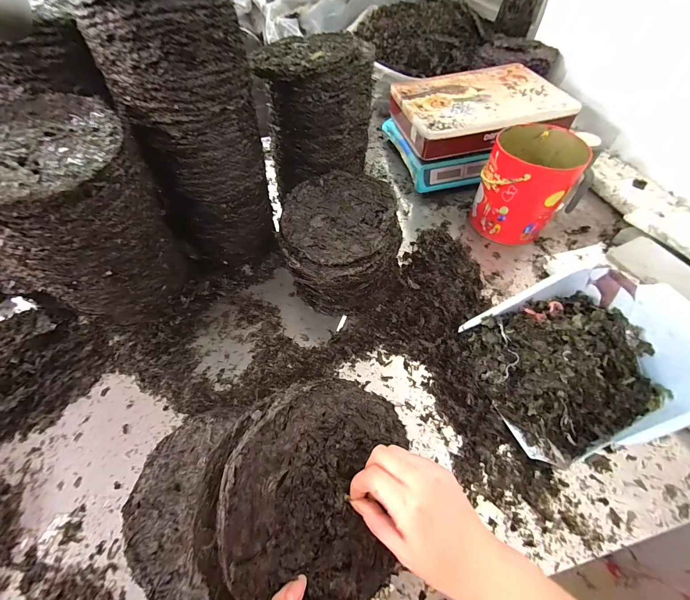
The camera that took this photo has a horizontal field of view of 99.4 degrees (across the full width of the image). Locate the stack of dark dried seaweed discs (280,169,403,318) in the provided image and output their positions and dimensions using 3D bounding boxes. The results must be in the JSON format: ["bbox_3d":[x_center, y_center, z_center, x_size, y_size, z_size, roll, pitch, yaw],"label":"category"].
[{"bbox_3d":[-0.001,-0.092,0.555,0.199,0.173,0.207,10,57,9],"label":"stack of dark dried seaweed discs"}]

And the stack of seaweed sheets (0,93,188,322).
[{"bbox_3d":[-0.382,-0.096,0.472,0.222,0.323,0.185,-28,59,-15],"label":"stack of seaweed sheets"}]

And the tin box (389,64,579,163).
[{"bbox_3d":[0.326,-0.485,0.745,0.371,0.075,0.285,-11,56,-4],"label":"tin box"}]

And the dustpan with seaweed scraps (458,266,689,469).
[{"bbox_3d":[0.346,0.078,0.433,0.253,0.124,0.245,-14,56,-7],"label":"dustpan with seaweed scraps"}]

